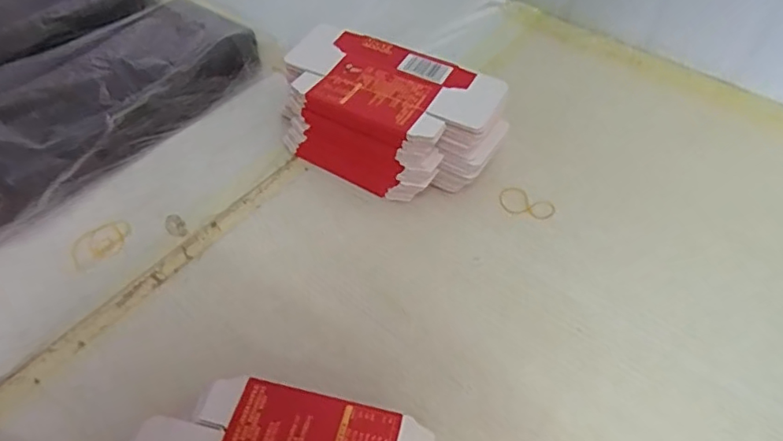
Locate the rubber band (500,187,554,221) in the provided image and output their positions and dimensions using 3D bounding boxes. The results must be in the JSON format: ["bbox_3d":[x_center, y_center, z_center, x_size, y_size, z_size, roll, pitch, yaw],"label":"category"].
[{"bbox_3d":[0.120,-0.015,0.482,0.049,0.004,0.030,11,52,8],"label":"rubber band"}]

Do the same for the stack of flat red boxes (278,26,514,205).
[{"bbox_3d":[-0.009,-0.094,0.498,0.208,0.066,0.125,24,55,17],"label":"stack of flat red boxes"}]

